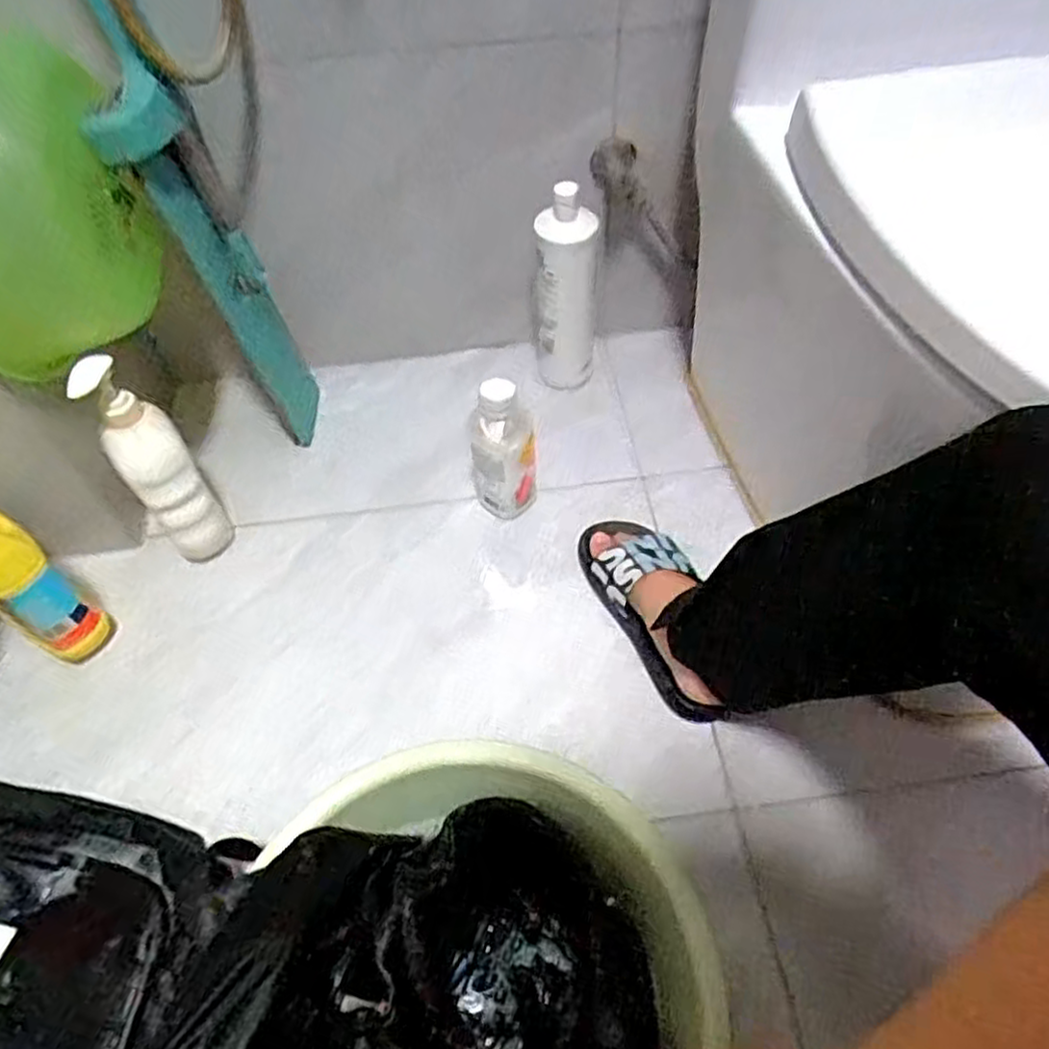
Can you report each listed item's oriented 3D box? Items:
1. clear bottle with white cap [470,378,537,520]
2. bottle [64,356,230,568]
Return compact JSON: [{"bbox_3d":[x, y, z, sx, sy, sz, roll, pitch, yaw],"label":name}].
[{"bbox_3d":[-0.026,-0.089,0.834,0.075,0.190,0.075,-3,55,0],"label":"clear bottle with white cap"},{"bbox_3d":[-0.389,-0.059,0.786,0.072,0.266,0.074,-1,55,2],"label":"bottle"}]

